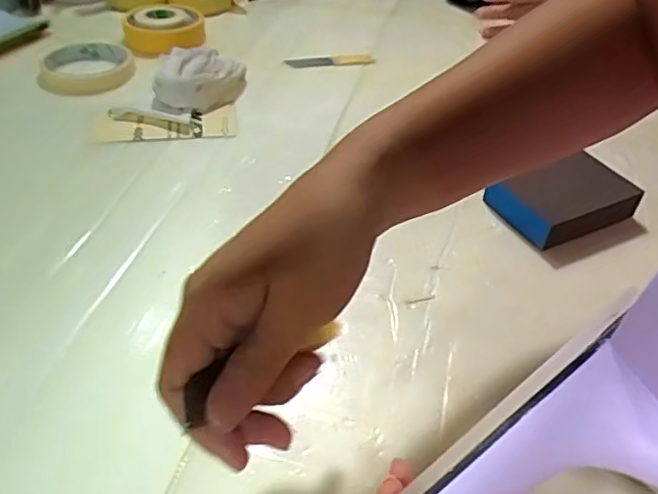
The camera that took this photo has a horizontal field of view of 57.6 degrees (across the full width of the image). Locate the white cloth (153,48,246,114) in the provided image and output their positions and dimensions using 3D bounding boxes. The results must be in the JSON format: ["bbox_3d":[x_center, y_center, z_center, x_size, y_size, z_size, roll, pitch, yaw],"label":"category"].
[{"bbox_3d":[-0.125,-0.170,0.589,0.083,0.036,0.127,-4,41,-8],"label":"white cloth"}]

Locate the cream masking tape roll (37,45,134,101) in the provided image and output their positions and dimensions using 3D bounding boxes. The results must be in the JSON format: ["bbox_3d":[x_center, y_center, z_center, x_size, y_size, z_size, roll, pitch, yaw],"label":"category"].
[{"bbox_3d":[-0.246,-0.183,0.611,0.091,0.016,0.089,-6,41,-10],"label":"cream masking tape roll"}]

